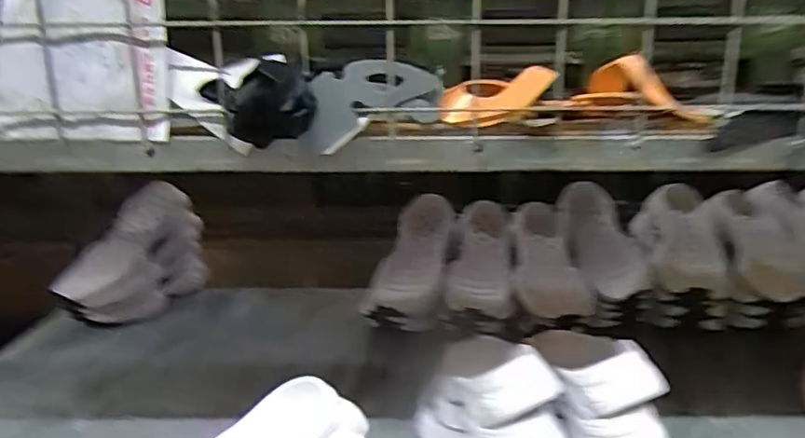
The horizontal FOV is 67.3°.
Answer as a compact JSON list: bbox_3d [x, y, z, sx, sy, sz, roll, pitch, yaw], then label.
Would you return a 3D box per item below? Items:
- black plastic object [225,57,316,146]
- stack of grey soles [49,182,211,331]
[{"bbox_3d":[-0.101,-0.087,0.462,0.066,0.059,0.054,-6,15,-15],"label":"black plastic object"},{"bbox_3d":[-0.485,0.065,1.107,0.109,0.195,0.283,2,15,16],"label":"stack of grey soles"}]

